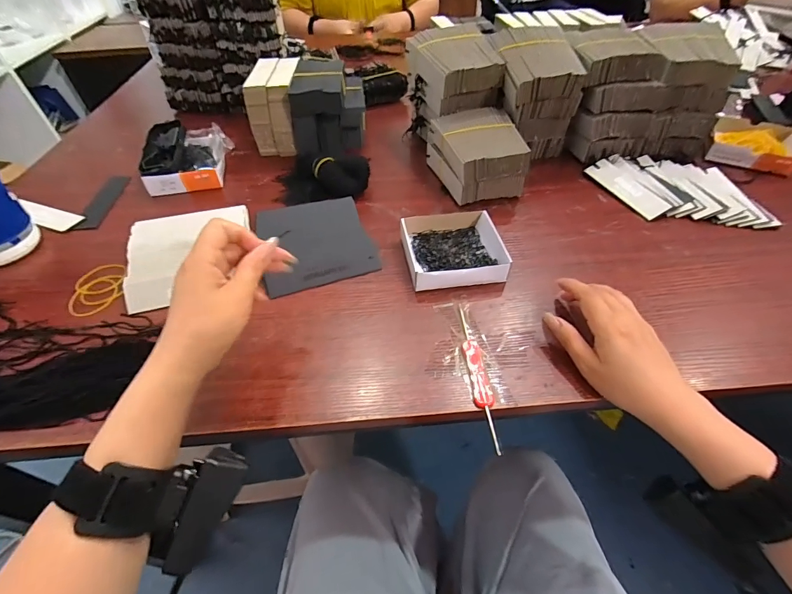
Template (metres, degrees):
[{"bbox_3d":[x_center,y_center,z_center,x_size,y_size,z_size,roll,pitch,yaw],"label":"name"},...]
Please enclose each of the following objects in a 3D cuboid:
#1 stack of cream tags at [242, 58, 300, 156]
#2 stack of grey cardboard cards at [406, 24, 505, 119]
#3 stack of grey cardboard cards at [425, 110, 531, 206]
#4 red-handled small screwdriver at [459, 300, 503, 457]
[{"bbox_3d":[-0.191,-0.310,0.608,0.068,0.100,0.122,-2,48,0],"label":"stack of cream tags"},{"bbox_3d":[0.086,-0.335,0.557,0.108,0.078,0.128,-15,49,-11],"label":"stack of grey cardboard cards"},{"bbox_3d":[0.113,-0.201,0.524,0.104,0.071,0.139,-12,51,-11],"label":"stack of grey cardboard cards"},{"bbox_3d":[0.073,0.066,0.334,0.016,0.014,0.147,-3,50,-3],"label":"red-handled small screwdriver"}]

